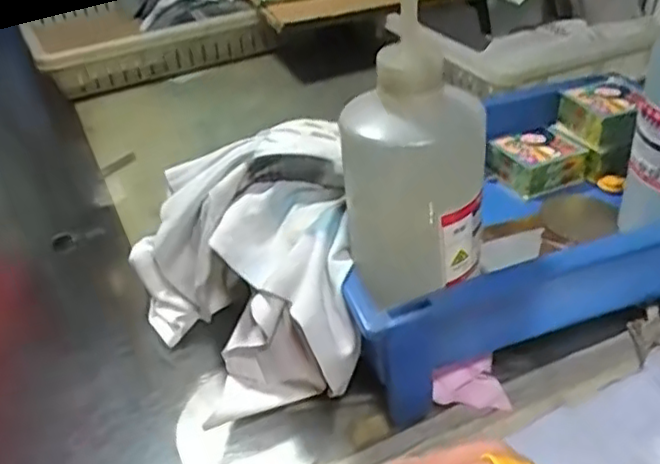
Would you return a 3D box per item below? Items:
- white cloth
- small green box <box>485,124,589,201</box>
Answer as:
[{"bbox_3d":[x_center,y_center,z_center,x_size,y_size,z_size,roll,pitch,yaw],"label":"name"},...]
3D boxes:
[{"bbox_3d":[-0.054,0.022,0.415,0.147,0.119,0.177,-10,35,-7],"label":"white cloth"},{"bbox_3d":[0.160,-0.055,0.514,0.062,0.031,0.046,-19,37,-19],"label":"small green box"}]

